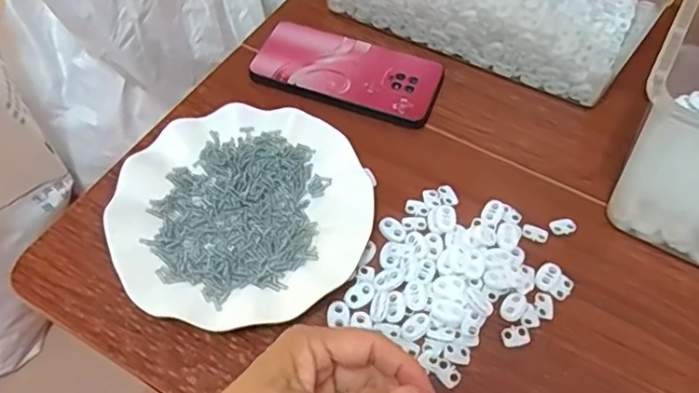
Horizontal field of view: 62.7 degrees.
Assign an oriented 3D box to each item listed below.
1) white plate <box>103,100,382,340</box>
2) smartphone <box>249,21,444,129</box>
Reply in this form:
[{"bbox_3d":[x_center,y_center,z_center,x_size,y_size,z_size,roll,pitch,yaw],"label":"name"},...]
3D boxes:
[{"bbox_3d":[-0.077,0.009,0.423,0.180,0.019,0.181,1,56,-1],"label":"white plate"},{"bbox_3d":[-0.001,-0.112,0.518,0.161,0.014,0.073,17,58,9],"label":"smartphone"}]

